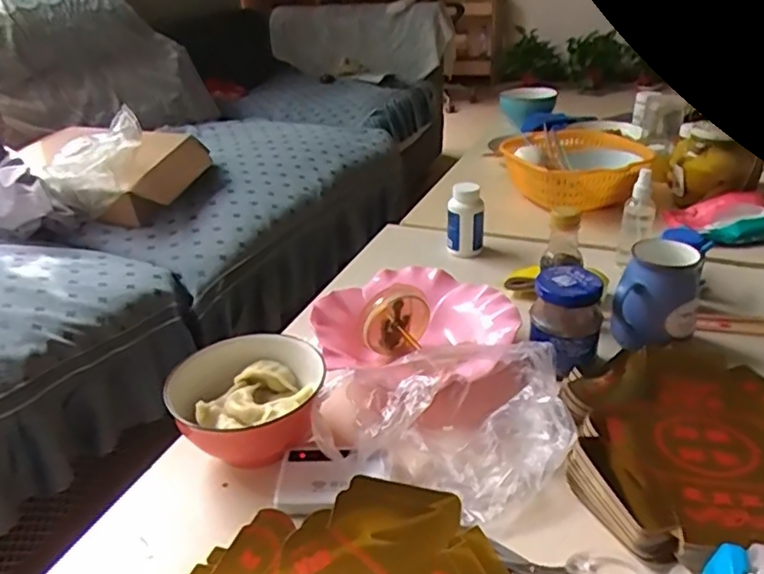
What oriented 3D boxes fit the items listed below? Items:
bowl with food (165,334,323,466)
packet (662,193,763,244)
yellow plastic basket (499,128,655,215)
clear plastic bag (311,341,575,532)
[{"bbox_3d":[-0.118,0.107,0.555,0.134,0.063,0.131,-3,28,2],"label":"bowl with food"},{"bbox_3d":[0.529,-0.106,0.912,0.159,0.038,0.109,-7,29,-7],"label":"packet"},{"bbox_3d":[0.339,-0.209,1.066,0.248,0.082,0.241,1,29,9],"label":"yellow plastic basket"},{"bbox_3d":[0.067,0.110,0.549,0.193,0.074,0.176,12,32,26],"label":"clear plastic bag"}]

